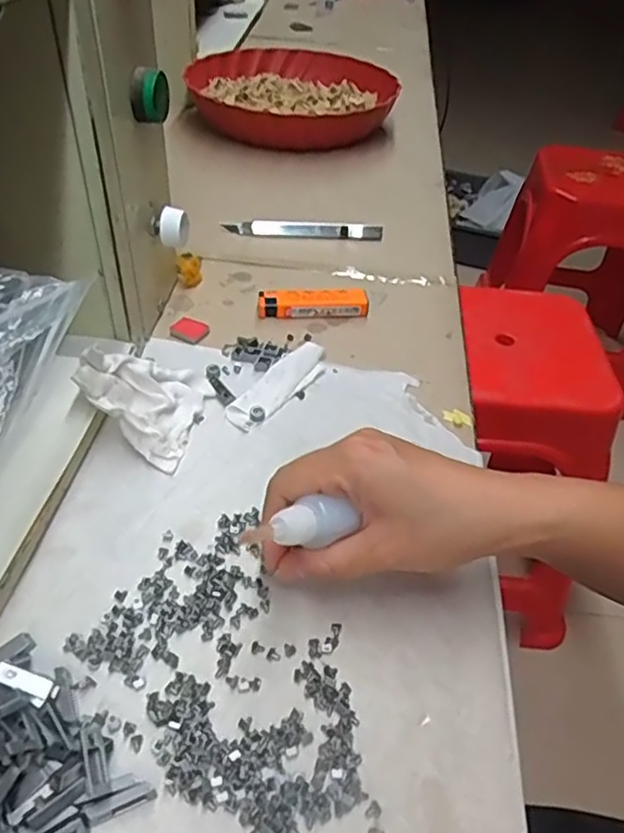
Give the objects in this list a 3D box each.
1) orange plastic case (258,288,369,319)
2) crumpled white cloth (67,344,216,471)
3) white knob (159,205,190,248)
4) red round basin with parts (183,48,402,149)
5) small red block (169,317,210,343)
[{"bbox_3d":[0.001,-0.083,0.477,0.079,0.015,0.020,-3,44,-8],"label":"orange plastic case"},{"bbox_3d":[-0.097,-0.015,0.371,0.060,0.043,0.069,10,43,6],"label":"crumpled white cloth"},{"bbox_3d":[-0.091,-0.126,0.427,0.019,0.019,0.020,-1,43,-9],"label":"white knob"},{"bbox_3d":[-0.022,-0.374,0.758,0.230,0.051,0.228,3,43,-2],"label":"red round basin with parts"},{"bbox_3d":[-0.085,-0.061,0.452,0.022,0.005,0.023,21,46,17],"label":"small red block"}]

